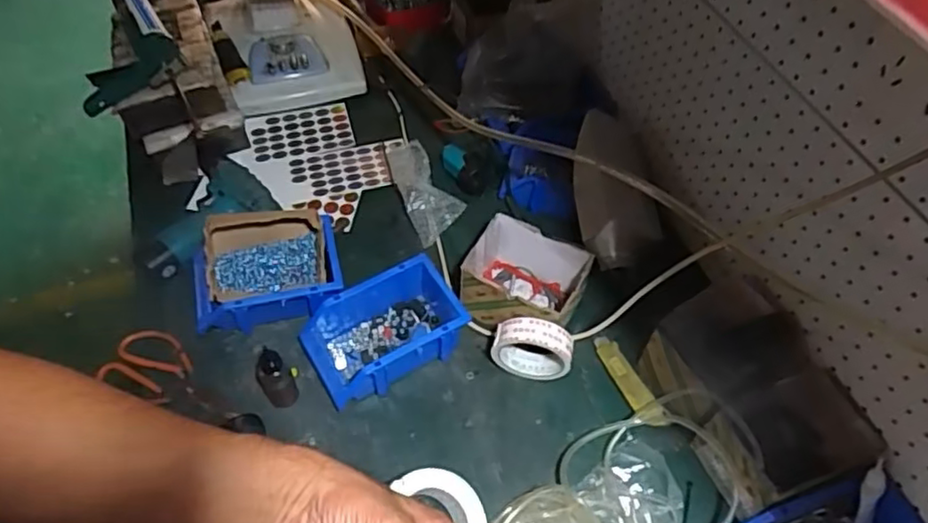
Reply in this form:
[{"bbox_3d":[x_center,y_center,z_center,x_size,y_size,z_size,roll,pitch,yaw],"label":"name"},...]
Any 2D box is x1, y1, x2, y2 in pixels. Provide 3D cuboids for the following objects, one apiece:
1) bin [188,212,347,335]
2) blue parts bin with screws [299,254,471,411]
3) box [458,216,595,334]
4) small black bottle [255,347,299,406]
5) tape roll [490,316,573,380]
[{"bbox_3d":[-0.248,0.015,0.799,0.179,0.124,0.111,-12,55,-11],"label":"bin"},{"bbox_3d":[-0.098,0.086,0.789,0.183,0.077,0.114,-25,58,-20],"label":"blue parts bin with screws"},{"bbox_3d":[0.076,0.033,0.822,0.142,0.095,0.124,20,55,12],"label":"box"},{"bbox_3d":[-0.218,0.142,0.752,0.035,0.110,0.036,-25,58,-20],"label":"small black bottle"},{"bbox_3d":[0.081,0.104,0.771,0.091,0.093,0.032,9,53,4],"label":"tape roll"}]

